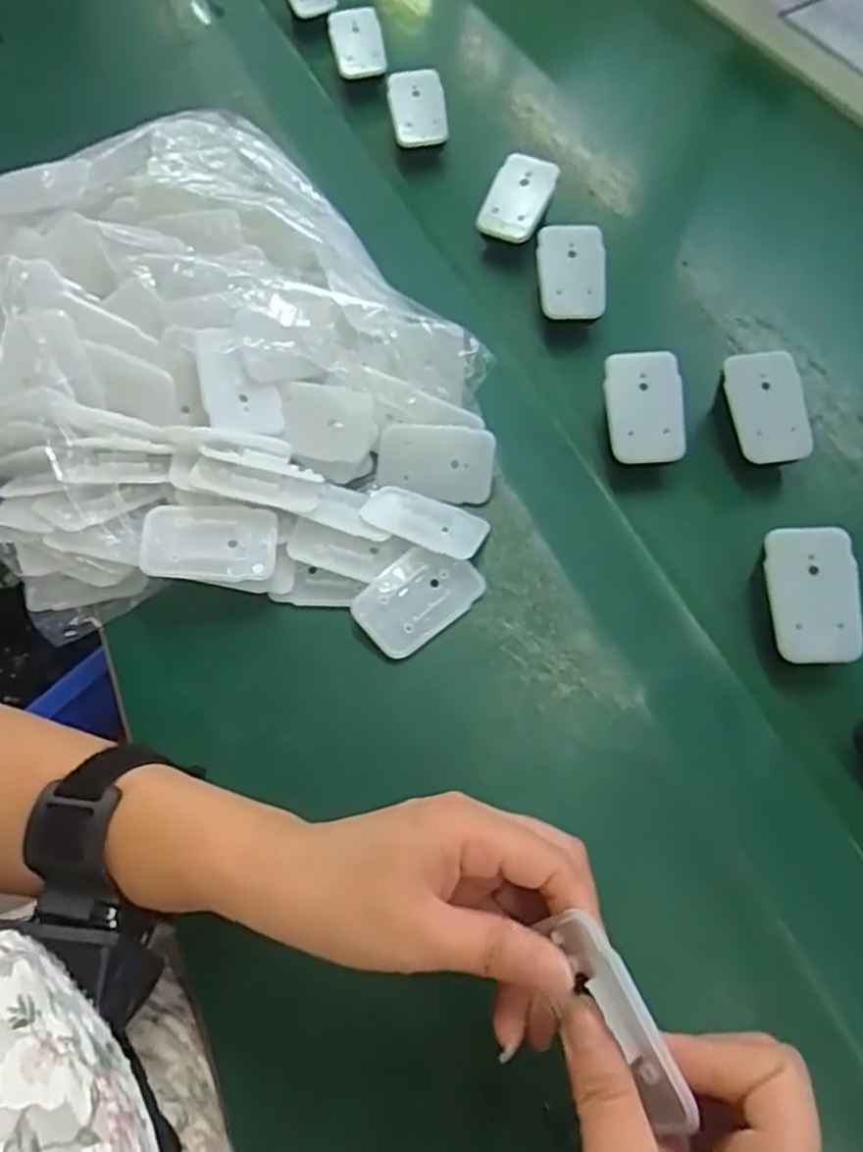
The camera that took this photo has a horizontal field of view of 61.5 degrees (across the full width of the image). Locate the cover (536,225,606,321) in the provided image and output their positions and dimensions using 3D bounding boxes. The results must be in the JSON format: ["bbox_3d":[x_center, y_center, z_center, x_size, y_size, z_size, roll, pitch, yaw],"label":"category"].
[{"bbox_3d":[0.095,-0.206,0.493,0.044,0.007,0.062,-3,95,5],"label":"cover"}]

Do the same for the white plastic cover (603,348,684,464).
[{"bbox_3d":[0.128,-0.101,0.436,0.044,0.006,0.066,-4,88,5],"label":"white plastic cover"}]

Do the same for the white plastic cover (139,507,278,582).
[{"bbox_3d":[-0.119,-0.020,0.386,0.067,0.007,0.041,-1,61,0],"label":"white plastic cover"}]

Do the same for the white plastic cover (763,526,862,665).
[{"bbox_3d":[0.196,0.010,0.372,0.042,0.006,0.069,-3,81,8],"label":"white plastic cover"}]

